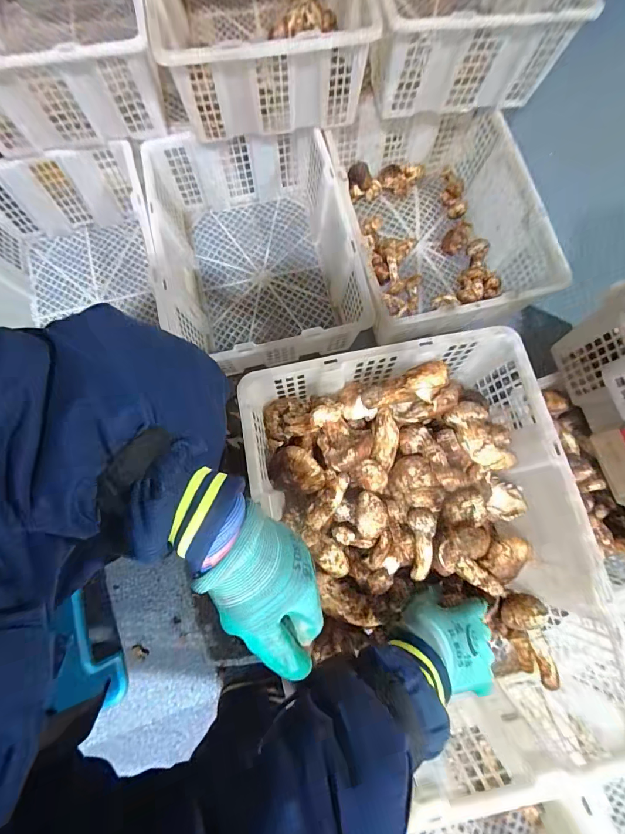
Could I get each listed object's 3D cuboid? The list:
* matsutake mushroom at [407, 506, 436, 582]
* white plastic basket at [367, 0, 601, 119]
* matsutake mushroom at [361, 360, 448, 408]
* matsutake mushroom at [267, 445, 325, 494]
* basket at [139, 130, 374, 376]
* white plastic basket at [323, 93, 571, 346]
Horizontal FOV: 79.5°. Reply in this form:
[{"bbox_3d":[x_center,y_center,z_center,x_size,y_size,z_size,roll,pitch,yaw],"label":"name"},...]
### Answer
[{"bbox_3d":[0.140,0.161,0.476,0.029,0.025,0.088,-2,78,-1],"label":"matsutake mushroom"},{"bbox_3d":[0.255,-0.813,0.711,0.340,0.184,0.462,-7,79,-2],"label":"white plastic basket"},{"bbox_3d":[0.117,-0.026,0.473,0.114,0.041,0.045,-21,79,-5],"label":"matsutake mushroom"},{"bbox_3d":[-0.020,0.066,0.464,0.068,0.045,0.053,3,78,0],"label":"matsutake mushroom"},{"bbox_3d":[-0.109,-0.325,0.766,0.359,0.168,0.440,-12,79,-3],"label":"basket"},{"bbox_3d":[0.240,-0.396,0.776,0.357,0.162,0.460,-13,79,-3],"label":"white plastic basket"}]

